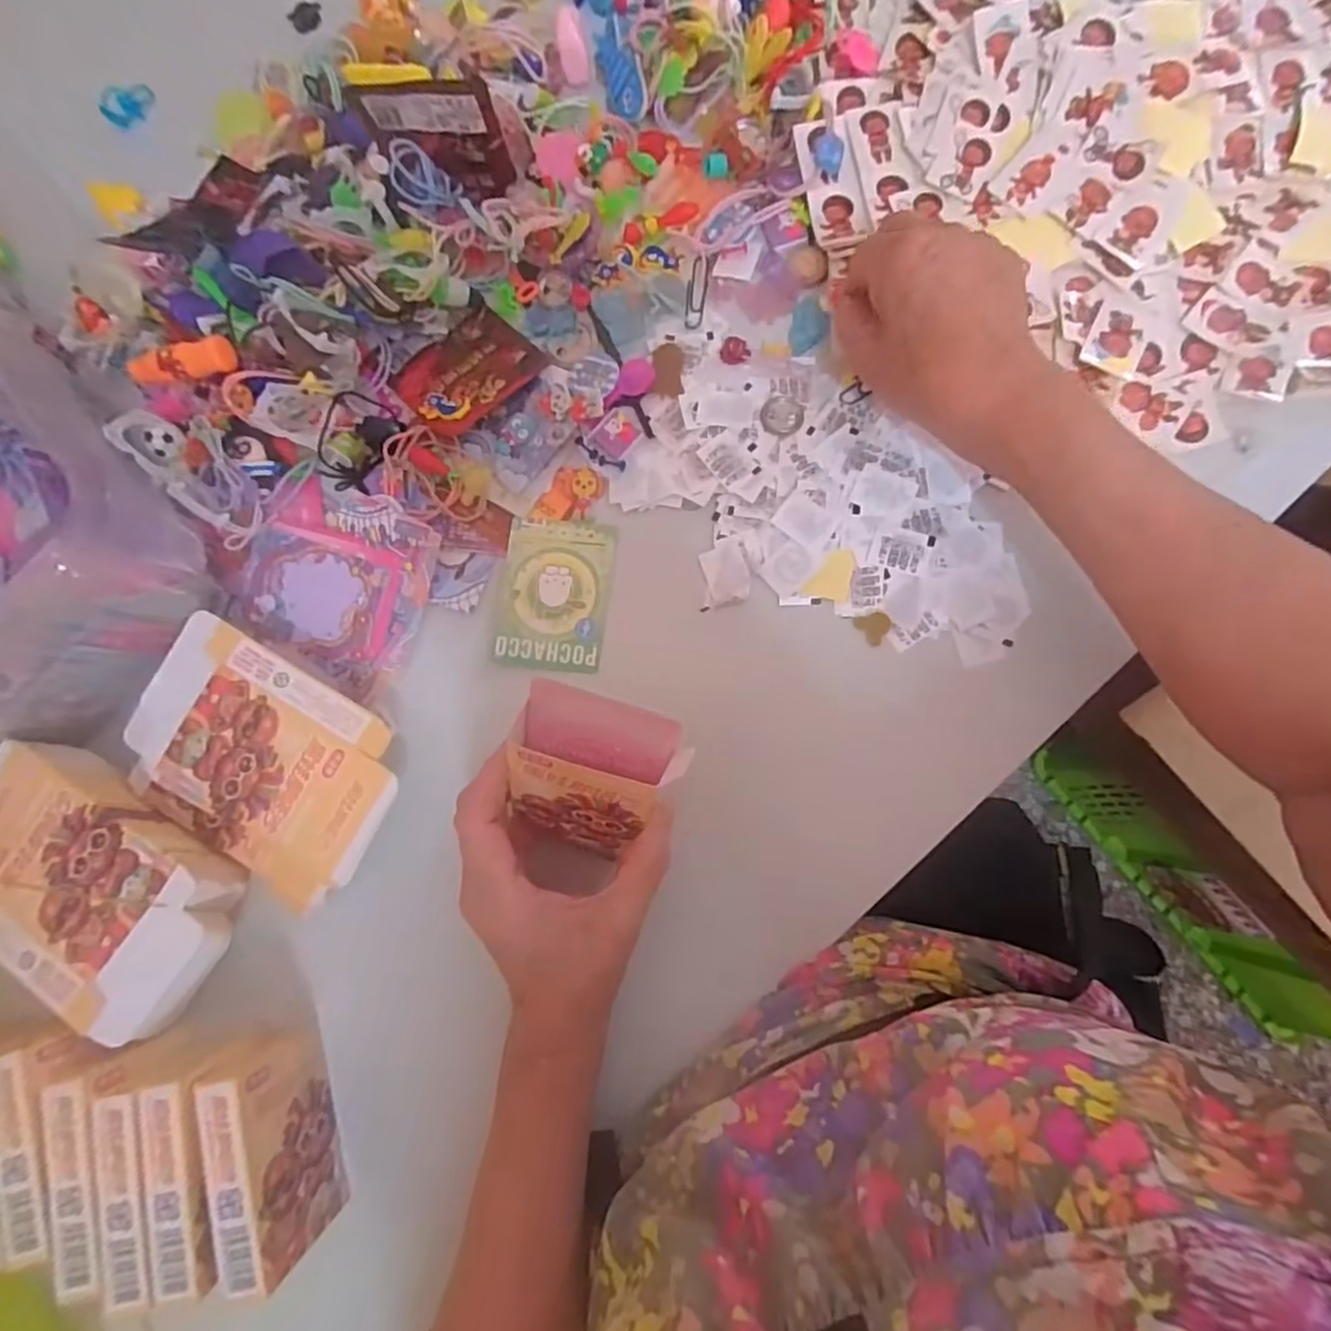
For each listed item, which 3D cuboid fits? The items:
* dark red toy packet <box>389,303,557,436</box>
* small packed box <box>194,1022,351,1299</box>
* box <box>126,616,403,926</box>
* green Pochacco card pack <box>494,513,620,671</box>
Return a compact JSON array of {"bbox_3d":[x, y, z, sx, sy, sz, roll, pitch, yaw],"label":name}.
[{"bbox_3d":[-0.121,-0.176,0.393,0.081,0.012,0.063,-44,81,-1],"label":"dark red toy packet"},{"bbox_3d":[-0.186,0.231,0.319,0.023,0.066,0.090,-17,82,3],"label":"small packed box"},{"bbox_3d":[-0.220,0.054,0.364,0.152,0.034,0.113,31,87,8],"label":"box"},{"bbox_3d":[-0.063,-0.040,0.376,0.061,0.006,0.085,6,84,6],"label":"green Pochacco card pack"}]

